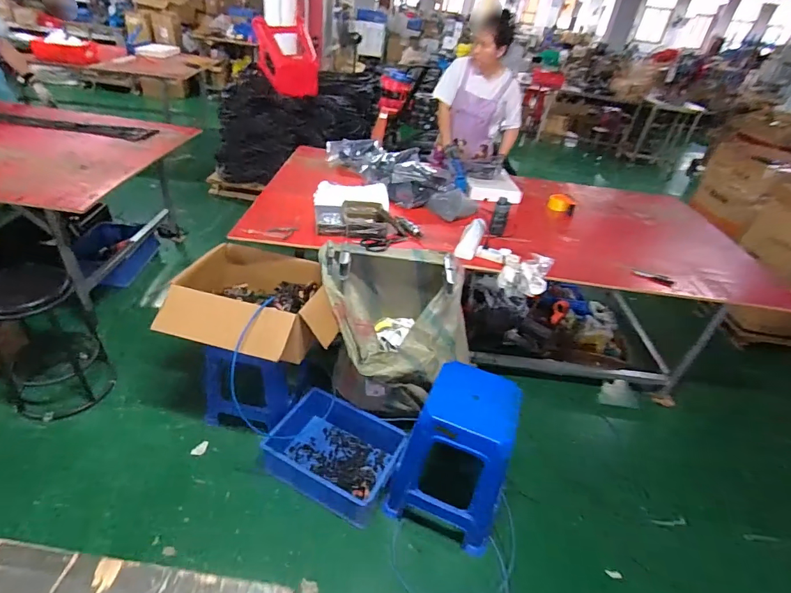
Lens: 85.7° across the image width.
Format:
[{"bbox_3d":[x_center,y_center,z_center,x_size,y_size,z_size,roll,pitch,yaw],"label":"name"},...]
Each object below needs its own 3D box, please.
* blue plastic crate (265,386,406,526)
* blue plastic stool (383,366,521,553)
[{"bbox_3d":[-0.248,0.635,1.756,0.500,0.149,0.390,20,37,15],"label":"blue plastic crate"},{"bbox_3d":[0.233,0.588,1.596,0.397,0.555,0.346,19,37,14],"label":"blue plastic stool"}]

